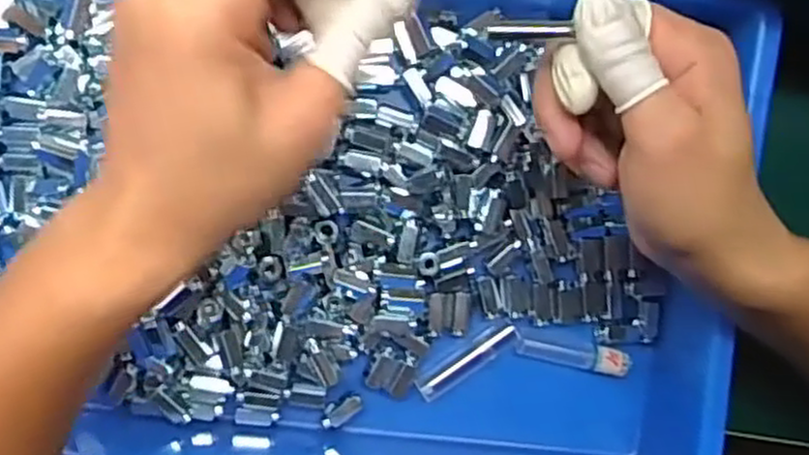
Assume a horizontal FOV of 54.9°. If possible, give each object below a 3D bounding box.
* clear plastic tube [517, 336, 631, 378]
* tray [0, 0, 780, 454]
[{"bbox_3d":[0.085,0.064,0.395,0.057,0.012,0.014,14,92,-6],"label":"clear plastic tube"},{"bbox_3d":[-0.033,0.006,0.360,0.369,0.067,0.263,8,93,-6],"label":"tray"}]

